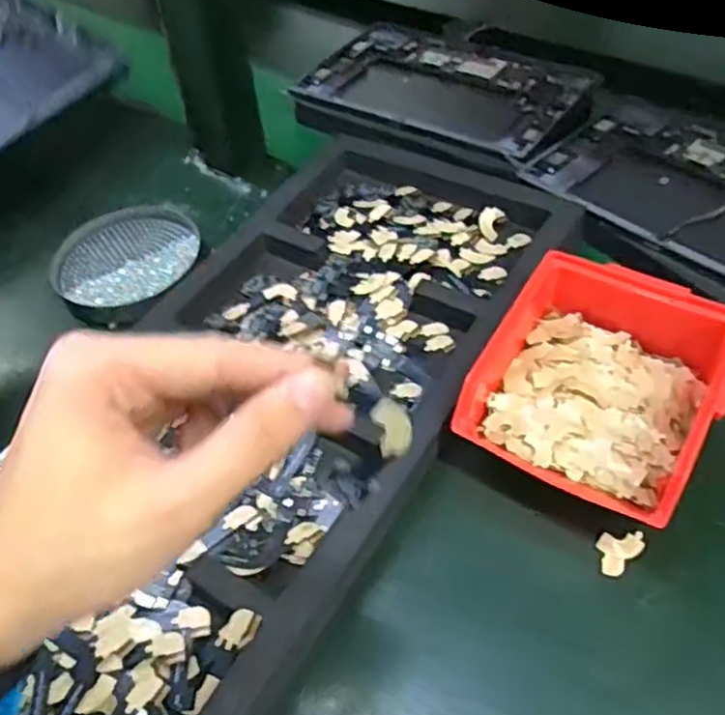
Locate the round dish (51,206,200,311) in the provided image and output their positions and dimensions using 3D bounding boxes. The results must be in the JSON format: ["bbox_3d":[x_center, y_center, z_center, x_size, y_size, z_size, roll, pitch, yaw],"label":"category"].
[{"bbox_3d":[-0.188,-0.083,0.569,0.115,0.015,0.121,-2,49,3],"label":"round dish"}]

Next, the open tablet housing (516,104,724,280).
[{"bbox_3d":[0.273,-0.127,0.540,0.159,0.007,0.254,-35,55,-24],"label":"open tablet housing"}]

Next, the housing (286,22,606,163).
[{"bbox_3d":[0.085,-0.268,0.681,0.266,0.008,0.173,25,55,24],"label":"housing"}]

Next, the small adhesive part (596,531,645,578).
[{"bbox_3d":[0.140,0.106,0.385,0.031,0.007,0.019,-36,55,-24],"label":"small adhesive part"}]

